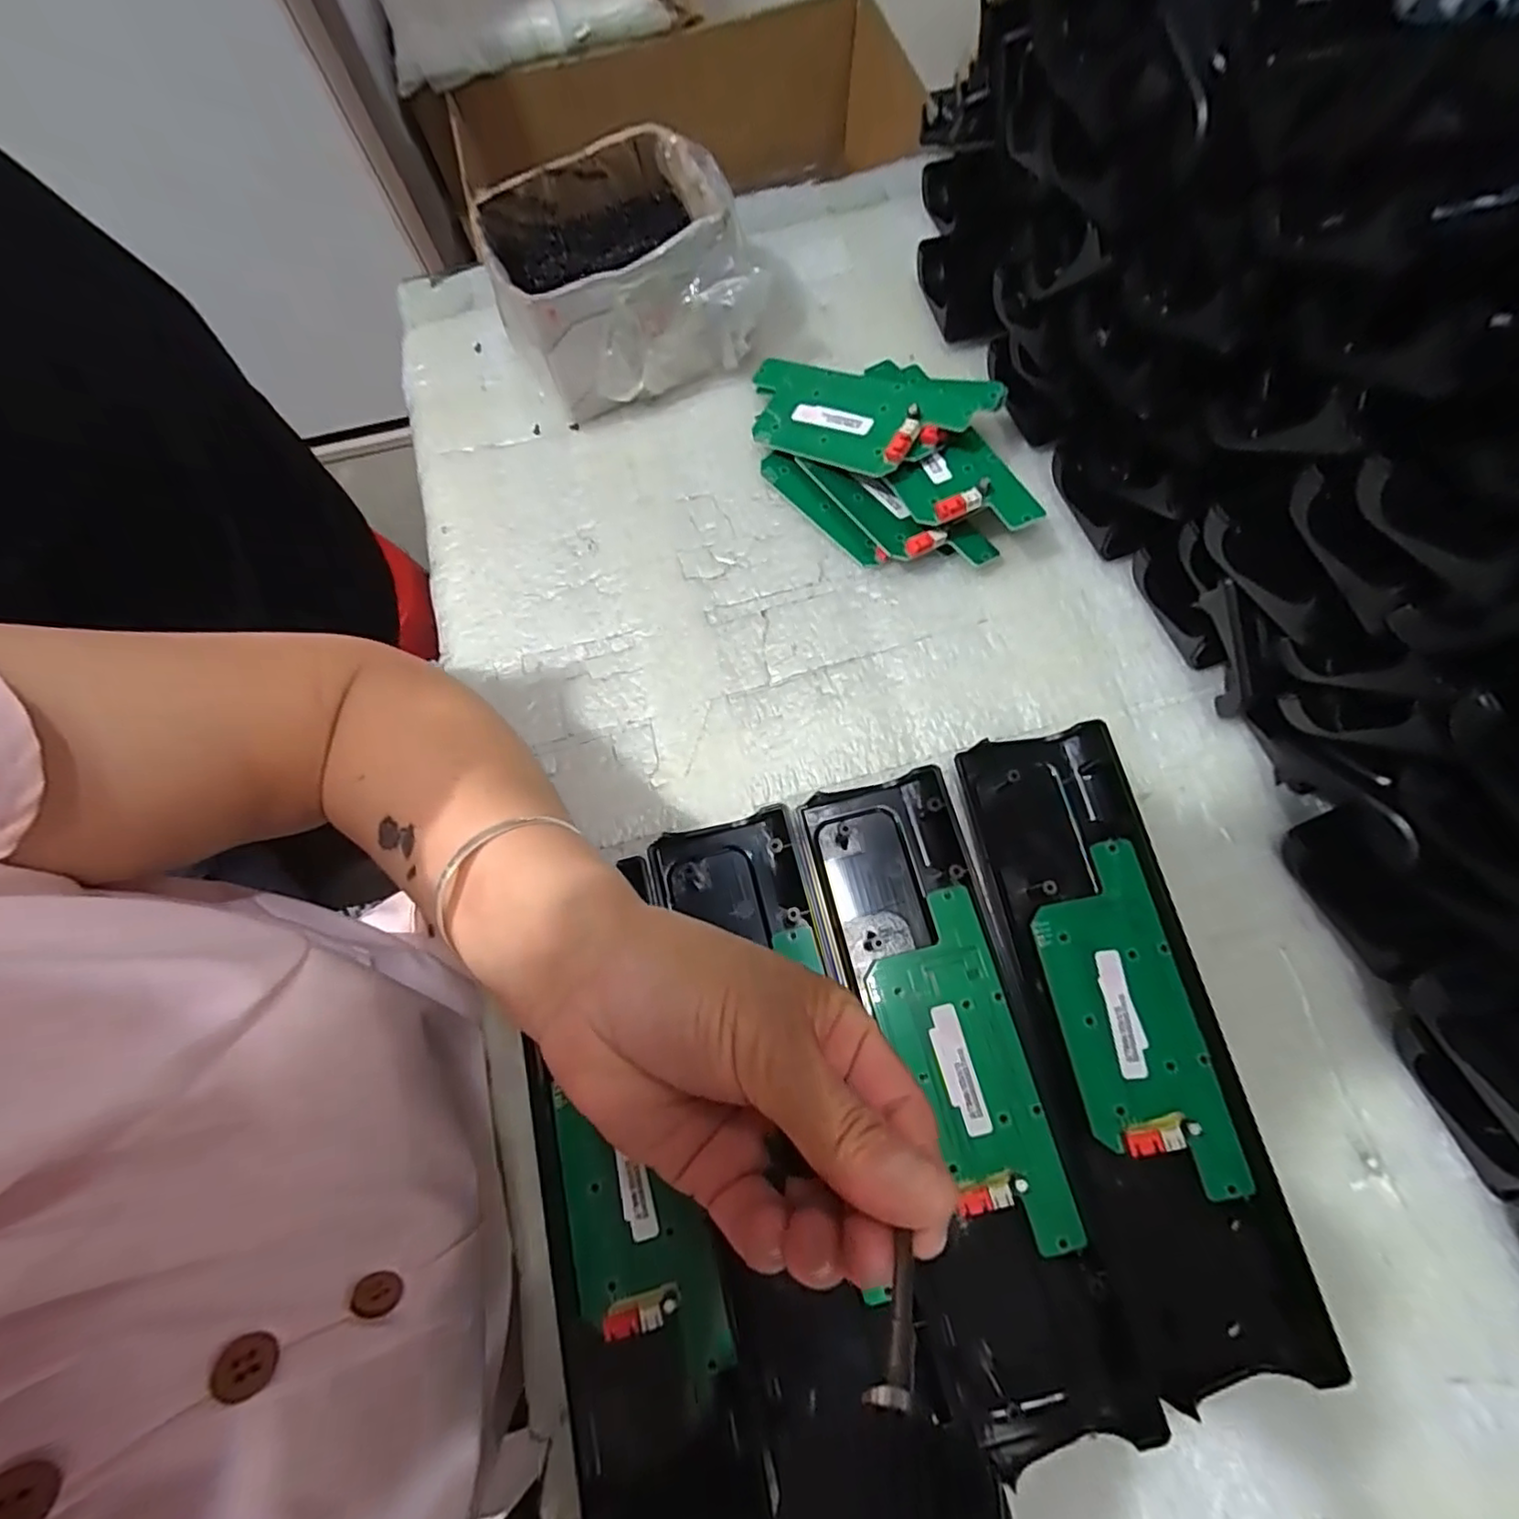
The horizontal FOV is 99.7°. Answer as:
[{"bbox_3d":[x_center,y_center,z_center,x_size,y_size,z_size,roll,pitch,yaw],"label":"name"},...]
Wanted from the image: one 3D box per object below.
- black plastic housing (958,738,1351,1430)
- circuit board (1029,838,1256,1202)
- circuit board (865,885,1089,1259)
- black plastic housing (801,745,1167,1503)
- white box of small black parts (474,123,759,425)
[{"bbox_3d":[0.153,0.104,0.263,0.068,0.020,0.244,-12,73,0],"label":"black plastic housing"},{"bbox_3d":[0.152,0.105,0.266,0.054,0.010,0.133,-11,73,0],"label":"circuit board"},{"bbox_3d":[0.083,0.126,0.264,0.052,0.007,0.134,-15,73,-1],"label":"circuit board"},{"bbox_3d":[0.081,0.127,0.264,0.068,0.013,0.245,-14,73,-1],"label":"black plastic housing"},{"bbox_3d":[-0.077,-0.271,0.367,0.139,0.078,0.103,-21,72,-4],"label":"white box of small black parts"}]

